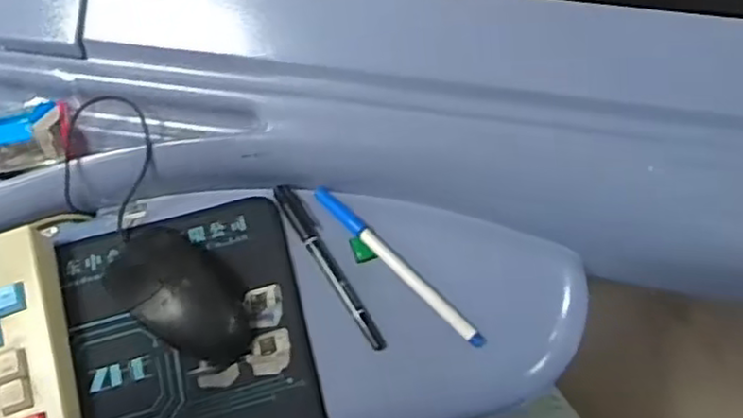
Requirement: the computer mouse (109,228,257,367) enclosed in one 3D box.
[{"bbox_3d":[-0.132,0.054,0.464,0.119,0.034,0.066,34,71,15],"label":"computer mouse"}]

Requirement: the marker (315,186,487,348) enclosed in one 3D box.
[{"bbox_3d":[0.018,0.039,0.480,0.011,0.007,0.161,-43,72,-16],"label":"marker"}]

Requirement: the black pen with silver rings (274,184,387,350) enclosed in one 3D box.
[{"bbox_3d":[-0.030,0.040,0.485,0.015,0.014,0.137,-30,69,-11],"label":"black pen with silver rings"}]

